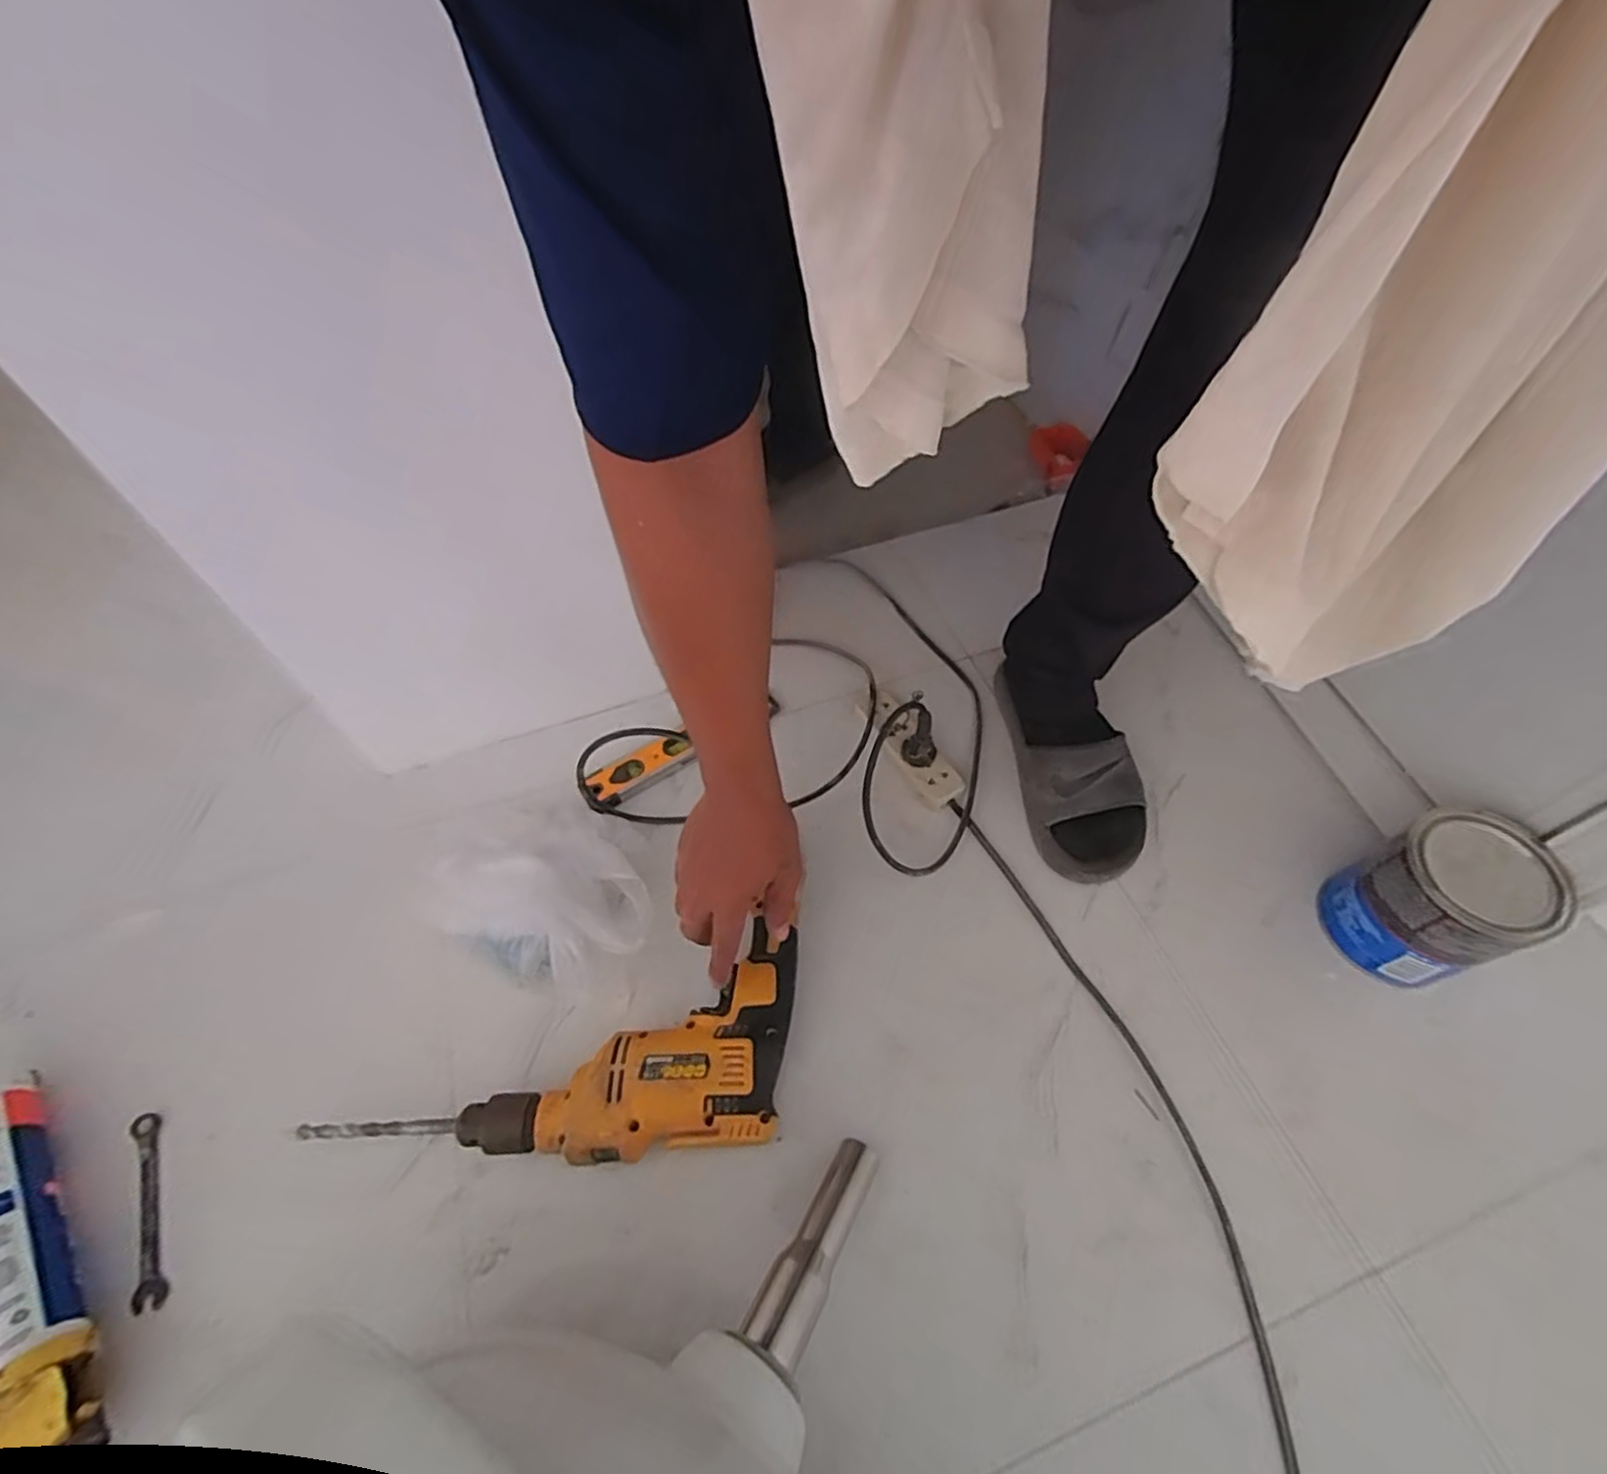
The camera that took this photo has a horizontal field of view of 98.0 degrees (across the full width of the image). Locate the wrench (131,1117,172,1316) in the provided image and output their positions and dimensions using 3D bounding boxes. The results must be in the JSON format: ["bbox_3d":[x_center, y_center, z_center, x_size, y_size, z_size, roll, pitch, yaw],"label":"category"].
[{"bbox_3d":[-0.485,0.347,0.516,0.019,0.006,0.134,-20,56,-26],"label":"wrench"}]

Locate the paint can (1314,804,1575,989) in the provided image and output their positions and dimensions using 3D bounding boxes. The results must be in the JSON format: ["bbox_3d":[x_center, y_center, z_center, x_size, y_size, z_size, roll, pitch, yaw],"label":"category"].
[{"bbox_3d":[0.490,0.130,0.547,0.098,0.118,0.095,0,56,0],"label":"paint can"}]

